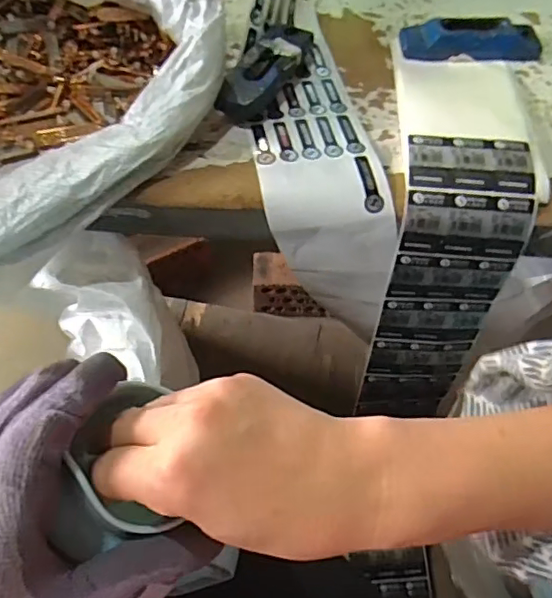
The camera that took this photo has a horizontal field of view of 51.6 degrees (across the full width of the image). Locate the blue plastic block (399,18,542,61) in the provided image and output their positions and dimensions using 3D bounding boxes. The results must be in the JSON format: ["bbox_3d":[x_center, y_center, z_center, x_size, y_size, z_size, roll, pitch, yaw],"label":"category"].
[{"bbox_3d":[0.192,-0.253,0.558,0.134,0.027,0.038,-1,56,-3],"label":"blue plastic block"}]

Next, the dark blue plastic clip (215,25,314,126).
[{"bbox_3d":[-0.007,-0.207,0.521,0.051,0.026,0.129,20,58,11],"label":"dark blue plastic clip"}]

